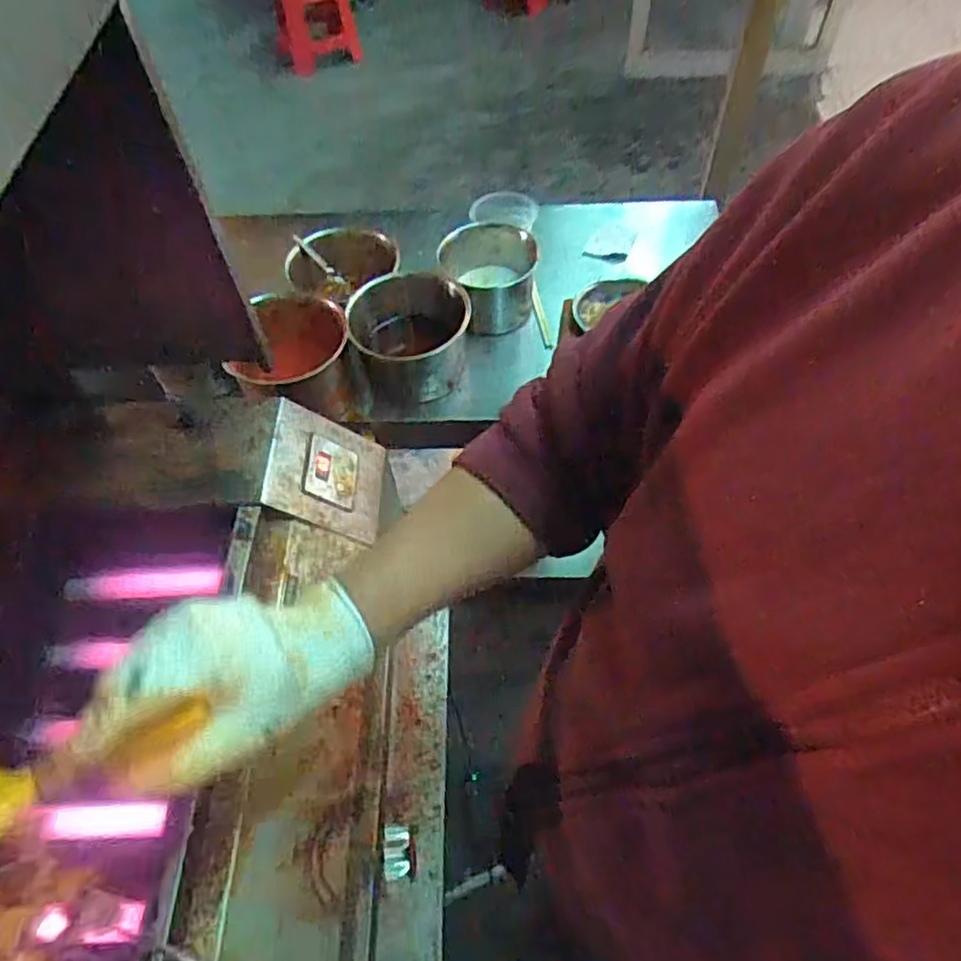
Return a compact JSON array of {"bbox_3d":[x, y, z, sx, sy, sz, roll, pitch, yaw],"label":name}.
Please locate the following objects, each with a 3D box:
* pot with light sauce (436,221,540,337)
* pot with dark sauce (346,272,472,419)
[{"bbox_3d":[0.011,-0.285,0.959,0.130,0.097,0.136,-1,56,1],"label":"pot with light sauce"},{"bbox_3d":[-0.088,-0.176,0.883,0.149,0.097,0.159,-1,56,1],"label":"pot with dark sauce"}]

